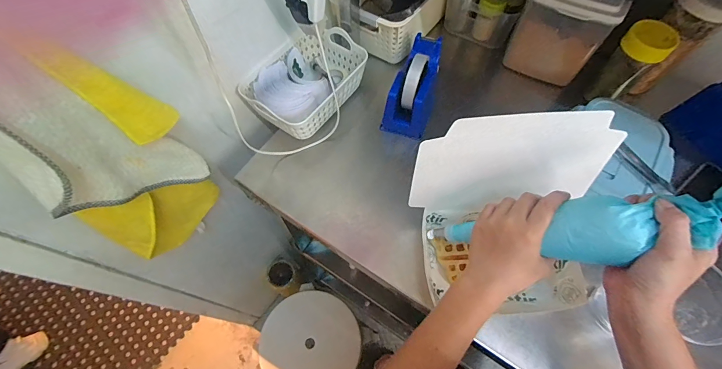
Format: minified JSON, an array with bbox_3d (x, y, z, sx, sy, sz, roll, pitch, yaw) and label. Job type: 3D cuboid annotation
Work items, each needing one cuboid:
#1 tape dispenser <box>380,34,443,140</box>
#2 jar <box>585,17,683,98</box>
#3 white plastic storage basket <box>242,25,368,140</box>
[{"bbox_3d":[0.096,-0.174,0.583,0.070,0.103,0.156,19,65,9],"label":"tape dispenser"},{"bbox_3d":[0.440,-0.197,0.565,0.063,0.130,0.064,0,64,0],"label":"jar"},{"bbox_3d":[-0.090,-0.177,0.606,0.142,0.064,0.214,32,68,15],"label":"white plastic storage basket"}]

